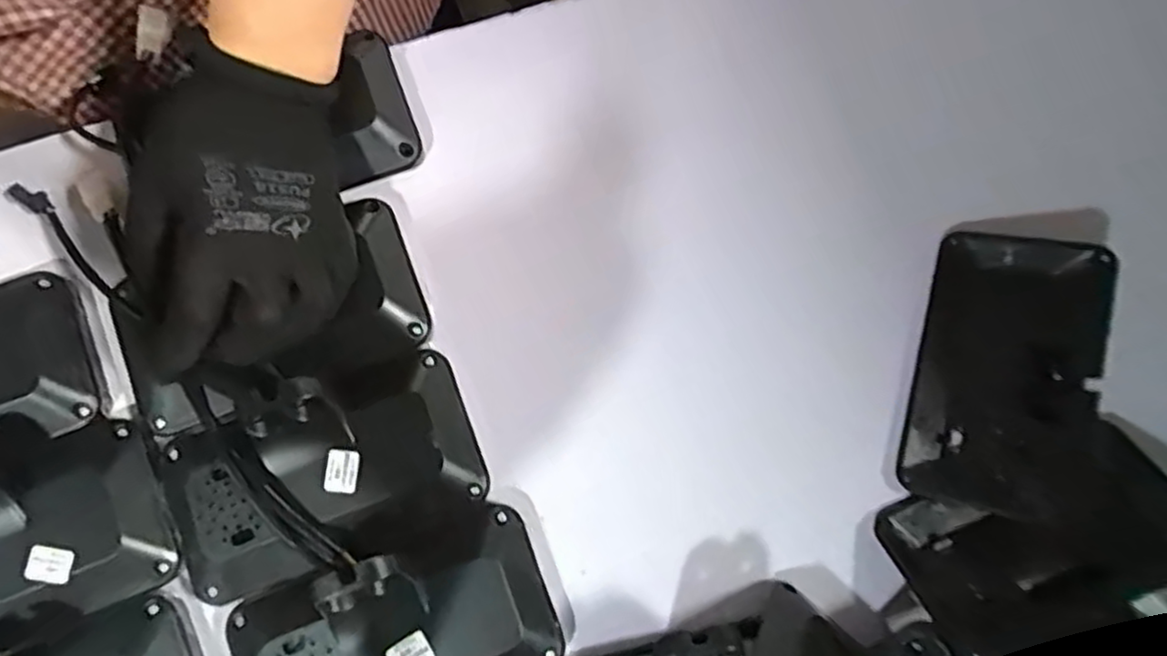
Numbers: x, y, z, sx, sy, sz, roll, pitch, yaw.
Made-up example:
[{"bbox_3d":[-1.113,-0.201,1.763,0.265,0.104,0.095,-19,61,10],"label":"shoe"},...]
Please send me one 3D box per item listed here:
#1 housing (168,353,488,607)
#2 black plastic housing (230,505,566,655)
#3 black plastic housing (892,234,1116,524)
[{"bbox_3d":[-0.137,0.074,0.354,0.161,0.043,0.092,-21,83,-7],"label":"housing"},{"bbox_3d":[-0.096,0.156,0.347,0.160,0.046,0.097,-20,83,-7],"label":"black plastic housing"},{"bbox_3d":[0.237,0.024,0.395,0.089,0.019,0.154,10,77,27],"label":"black plastic housing"}]

